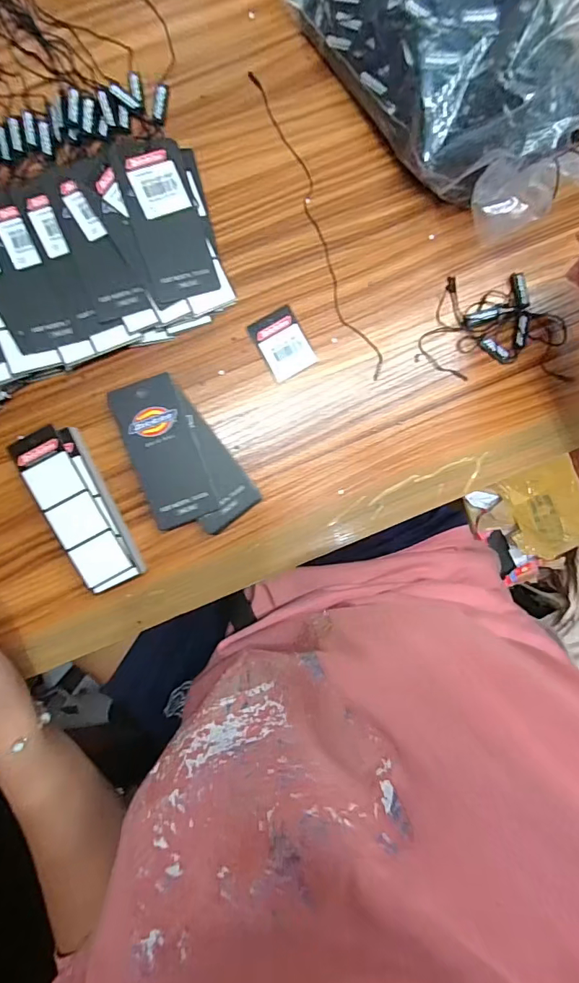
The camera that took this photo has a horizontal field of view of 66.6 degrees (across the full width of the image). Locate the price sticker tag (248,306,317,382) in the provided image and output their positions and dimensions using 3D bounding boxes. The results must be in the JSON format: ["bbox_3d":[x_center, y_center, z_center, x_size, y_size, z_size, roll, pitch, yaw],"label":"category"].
[{"bbox_3d":[-0.005,-0.116,0.347,0.036,0.004,0.050,-29,95,-1],"label":"price sticker tag"}]

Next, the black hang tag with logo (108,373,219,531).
[{"bbox_3d":[-0.092,-0.029,0.328,0.049,0.004,0.107,-20,94,-4],"label":"black hang tag with logo"}]

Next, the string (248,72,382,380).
[{"bbox_3d":[0.023,-0.204,0.344,0.020,0.004,0.244,-23,95,-2],"label":"string"}]

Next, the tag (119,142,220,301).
[{"bbox_3d":[-0.091,-0.200,0.326,0.049,0.006,0.111,-19,100,-13],"label":"tag"}]

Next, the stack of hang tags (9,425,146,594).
[{"bbox_3d":[-0.155,0.012,0.333,0.045,0.026,0.123,-26,95,-2],"label":"stack of hang tags"}]

